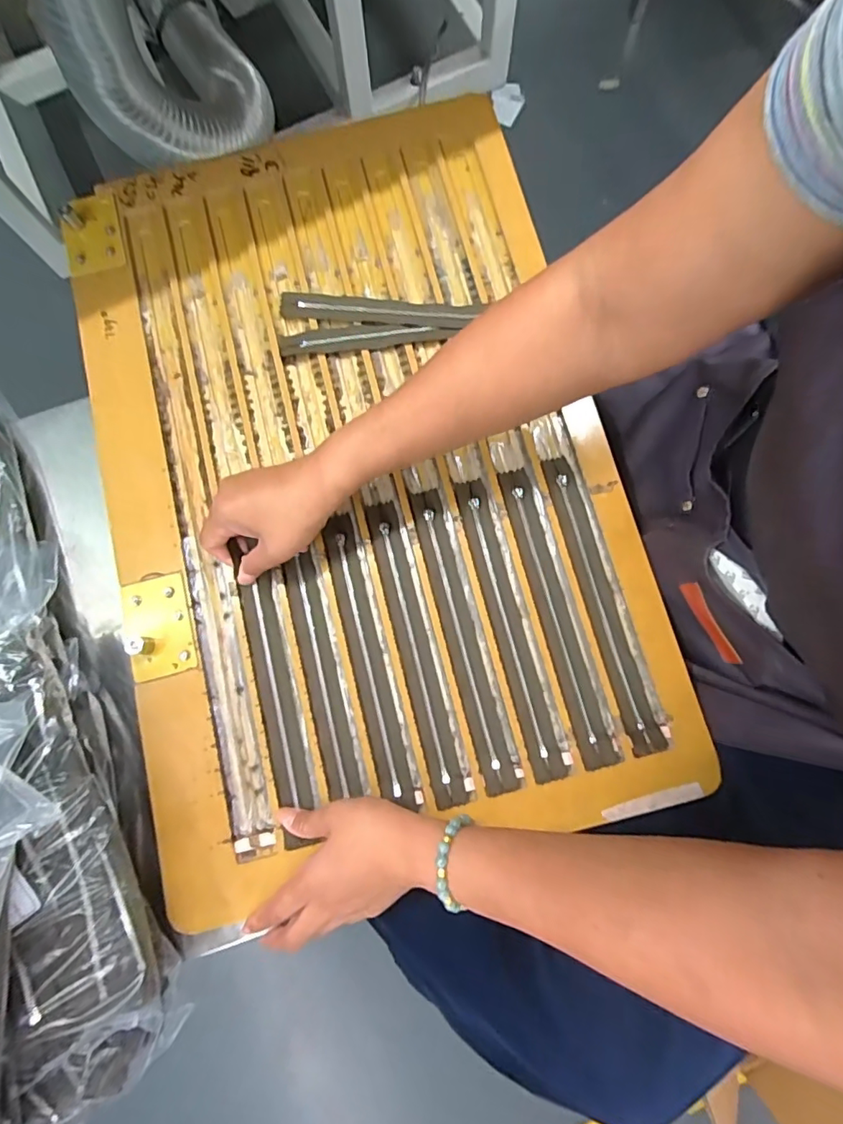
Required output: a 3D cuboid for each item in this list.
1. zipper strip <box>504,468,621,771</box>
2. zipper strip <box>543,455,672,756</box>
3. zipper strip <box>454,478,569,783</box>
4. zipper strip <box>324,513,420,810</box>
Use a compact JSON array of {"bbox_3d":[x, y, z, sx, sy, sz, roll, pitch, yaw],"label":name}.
[{"bbox_3d":[0.117,0.040,0.433,0.027,0.008,0.255,-13,80,-1],"label":"zipper strip"},{"bbox_3d":[0.155,0.030,0.434,0.028,0.009,0.255,-14,80,-2],"label":"zipper strip"},{"bbox_3d":[0.074,0.049,0.431,0.025,0.008,0.256,-14,80,-2],"label":"zipper strip"},{"bbox_3d":[-0.047,0.077,0.431,0.025,0.008,0.242,-14,80,-2],"label":"zipper strip"}]

